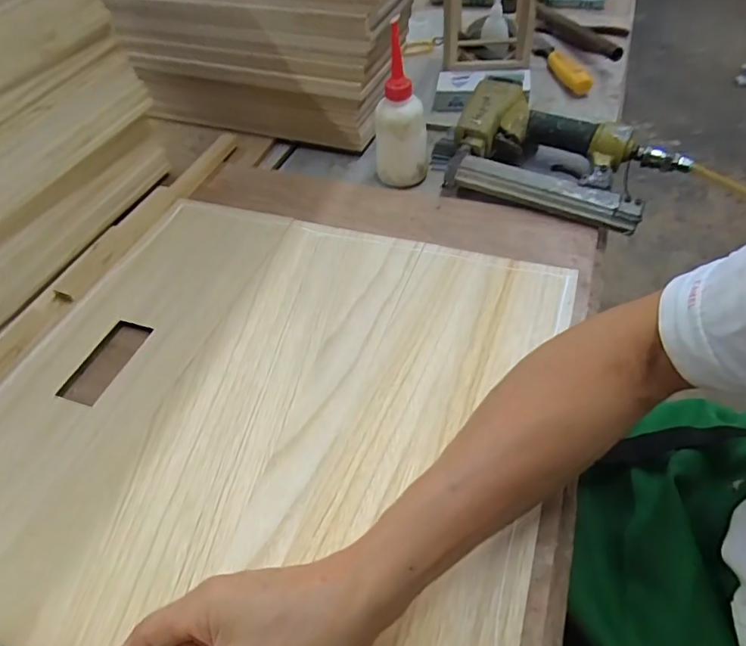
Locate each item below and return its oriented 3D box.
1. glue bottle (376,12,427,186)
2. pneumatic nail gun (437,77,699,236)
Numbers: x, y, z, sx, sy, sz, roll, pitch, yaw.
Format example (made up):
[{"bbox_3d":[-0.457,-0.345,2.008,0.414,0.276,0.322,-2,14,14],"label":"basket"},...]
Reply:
[{"bbox_3d":[0.030,-0.232,0.567,0.059,0.152,0.050,9,49,13],"label":"glue bottle"},{"bbox_3d":[0.189,-0.194,0.575,0.280,0.066,0.147,25,54,25],"label":"pneumatic nail gun"}]

